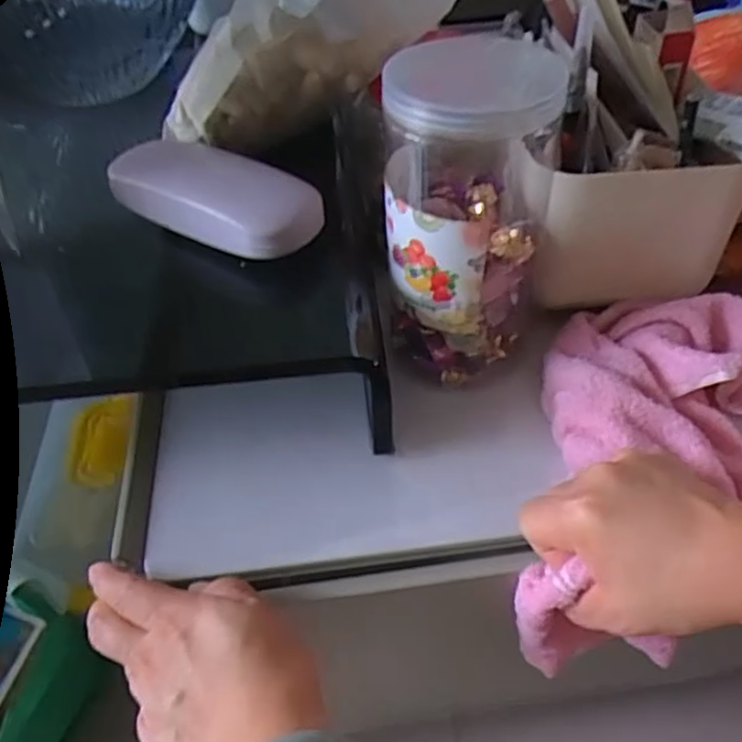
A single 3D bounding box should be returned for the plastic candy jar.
[{"bbox_3d":[0.056,-0.088,0.424,0.089,0.184,0.088,-2,45,2],"label":"plastic candy jar"}]

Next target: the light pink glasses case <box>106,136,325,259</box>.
[{"bbox_3d":[-0.098,-0.112,0.440,0.148,0.026,0.057,25,52,26],"label":"light pink glasses case"}]

